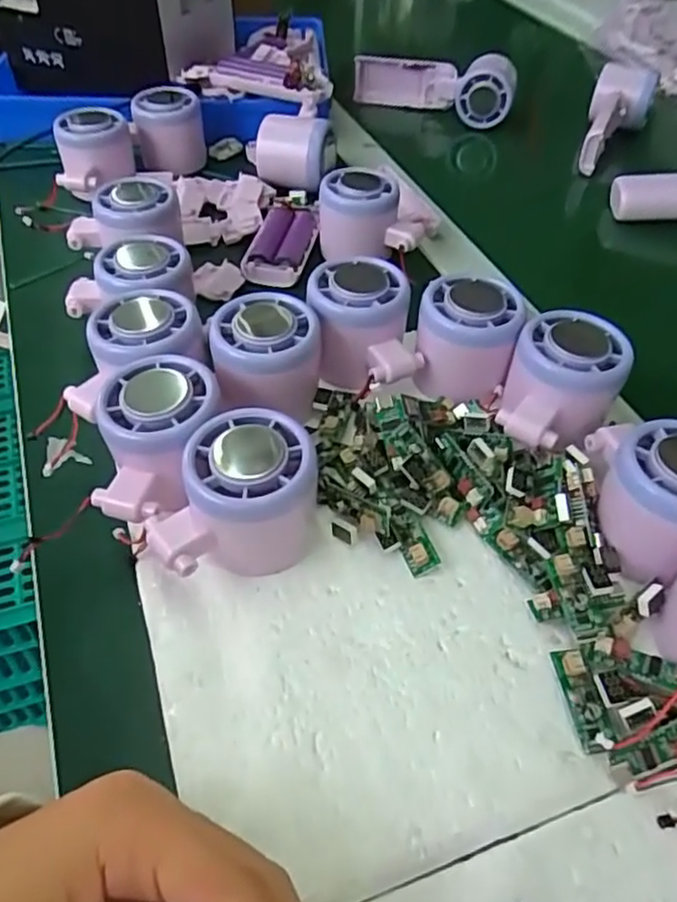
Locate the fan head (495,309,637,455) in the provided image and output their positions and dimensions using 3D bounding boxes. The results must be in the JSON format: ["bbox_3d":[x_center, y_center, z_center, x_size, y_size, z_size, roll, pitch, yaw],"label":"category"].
[{"bbox_3d":[0.114,-0.035,0.337,0.053,0.041,0.067,17,50,13],"label":"fan head"}]

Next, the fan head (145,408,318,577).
[{"bbox_3d":[-0.047,0.021,0.292,0.074,0.055,0.054,-12,50,-12],"label":"fan head"}]

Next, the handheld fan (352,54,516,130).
[{"bbox_3d":[0.096,-0.378,0.688,0.164,0.053,0.054,7,48,5],"label":"handheld fan"}]

